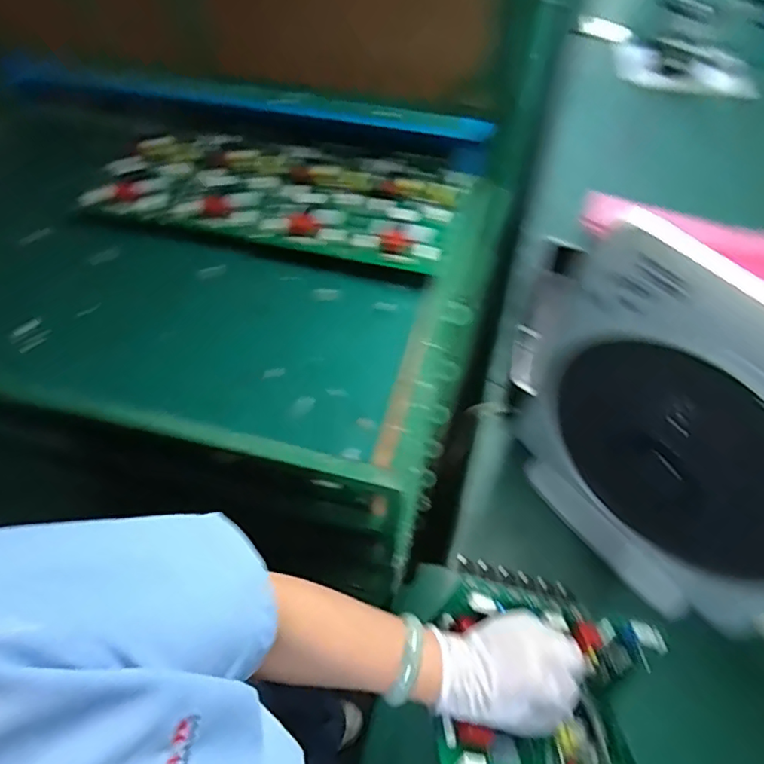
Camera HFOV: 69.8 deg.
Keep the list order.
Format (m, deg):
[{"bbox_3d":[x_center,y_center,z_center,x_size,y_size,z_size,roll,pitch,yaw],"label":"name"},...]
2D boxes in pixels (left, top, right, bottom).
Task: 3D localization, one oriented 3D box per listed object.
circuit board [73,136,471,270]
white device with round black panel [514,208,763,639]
[{"bbox_3d":[-0.146,-0.275,0.785,0.496,0.026,0.204,10,54,7],"label":"circuit board"},{"bbox_3d":[0.319,0.074,0.602,0.088,0.411,0.380,-30,60,-20],"label":"white device with round black panel"}]

